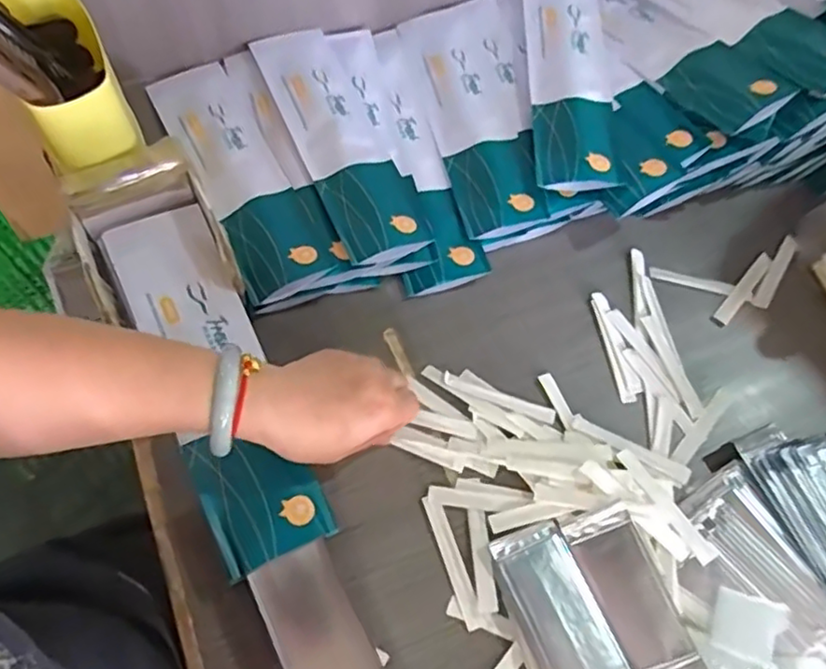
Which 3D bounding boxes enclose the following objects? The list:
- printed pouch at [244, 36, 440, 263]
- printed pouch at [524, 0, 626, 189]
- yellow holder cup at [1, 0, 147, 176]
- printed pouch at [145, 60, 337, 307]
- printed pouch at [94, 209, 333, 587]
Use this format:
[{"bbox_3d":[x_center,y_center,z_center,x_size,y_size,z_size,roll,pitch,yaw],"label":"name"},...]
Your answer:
[{"bbox_3d":[-0.065,-0.176,0.572,0.081,0.025,0.276,-21,68,-13],"label":"printed pouch"},{"bbox_3d":[0.147,-0.249,0.602,0.072,0.025,0.269,2,64,-3],"label":"printed pouch"},{"bbox_3d":[-0.277,-0.210,0.512,0.073,0.076,0.149,-21,68,-13],"label":"yellow holder cup"},{"bbox_3d":[-0.156,-0.144,0.563,0.072,0.038,0.279,-25,69,-15],"label":"printed pouch"},{"bbox_3d":[-0.153,0.026,0.466,0.085,0.033,0.290,-23,70,-14],"label":"printed pouch"}]

